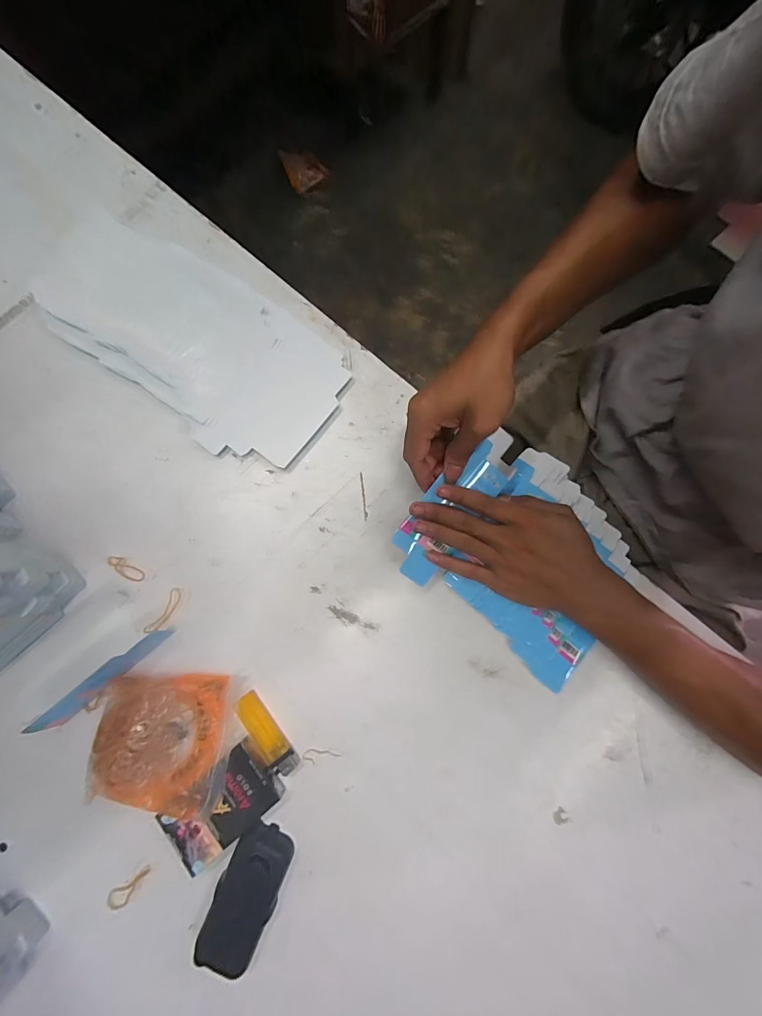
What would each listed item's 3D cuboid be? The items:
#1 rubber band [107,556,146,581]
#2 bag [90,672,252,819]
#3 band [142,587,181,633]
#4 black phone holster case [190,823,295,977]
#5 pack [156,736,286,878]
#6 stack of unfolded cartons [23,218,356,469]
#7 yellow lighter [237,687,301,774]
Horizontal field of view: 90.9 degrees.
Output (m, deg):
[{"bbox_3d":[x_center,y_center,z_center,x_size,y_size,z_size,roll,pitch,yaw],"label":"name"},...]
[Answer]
[{"bbox_3d":[-0.266,0.064,0.390,0.044,0.004,0.015,30,80,4],"label":"rubber band"},{"bbox_3d":[-0.199,0.214,0.347,0.124,0.028,0.109,5,79,-1],"label":"bag"},{"bbox_3d":[-0.221,0.106,0.382,0.014,0.004,0.049,28,79,4],"label":"band"},{"bbox_3d":[-0.117,0.336,0.327,0.051,0.020,0.102,25,79,3],"label":"black phone holster case"},{"bbox_3d":[-0.143,0.270,0.342,0.098,0.018,0.060,-43,83,-9],"label":"pack"},{"bbox_3d":[-0.215,-0.197,0.427,0.364,0.018,0.175,35,80,5],"label":"stack of unfolded cartons"},{"bbox_3d":[-0.109,0.214,0.355,0.025,0.012,0.079,-38,82,-8],"label":"yellow lighter"}]

